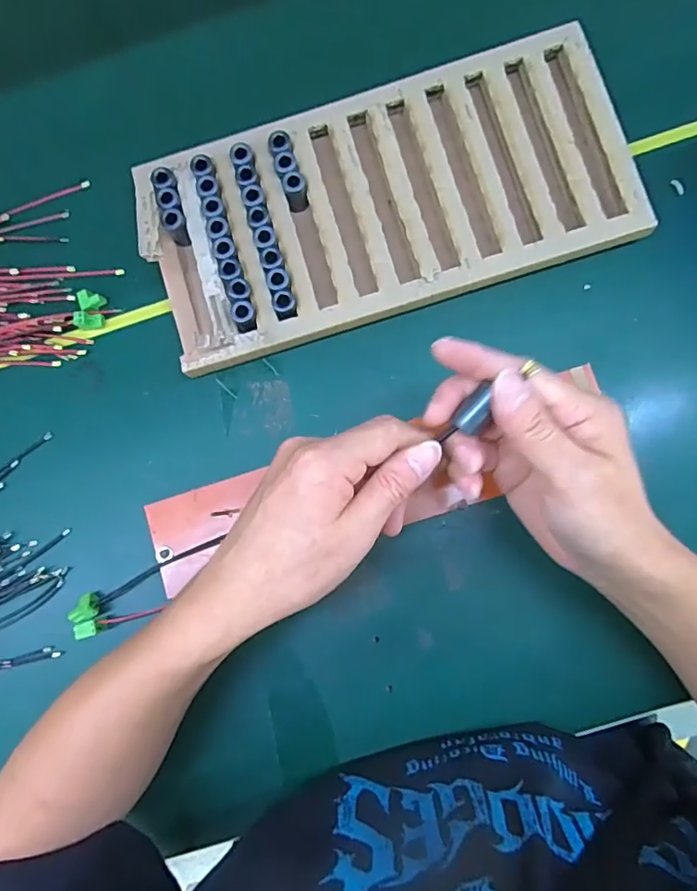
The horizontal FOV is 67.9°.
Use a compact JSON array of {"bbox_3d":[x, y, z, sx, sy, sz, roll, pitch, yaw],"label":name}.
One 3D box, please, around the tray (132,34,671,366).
[{"bbox_3d":[0.027,-0.186,0.396,0.355,0.030,0.174,-18,84,1],"label":"tray"}]

